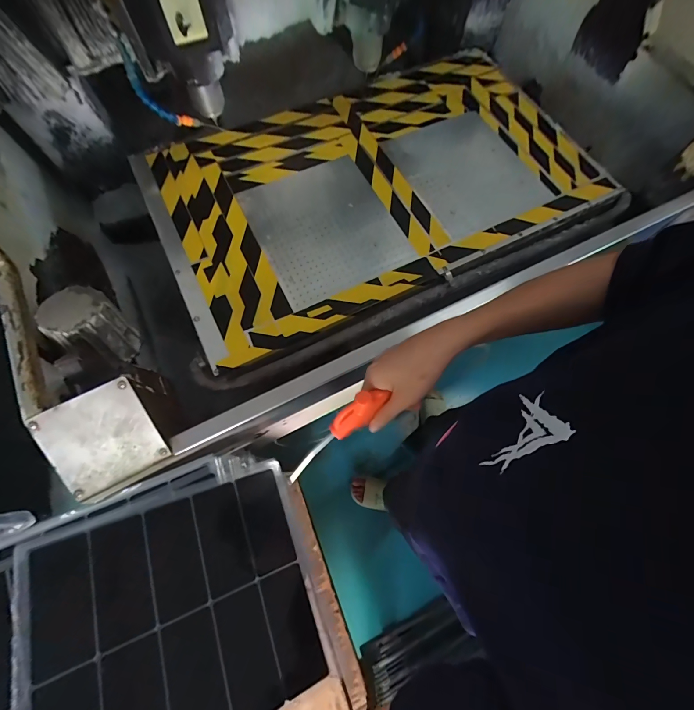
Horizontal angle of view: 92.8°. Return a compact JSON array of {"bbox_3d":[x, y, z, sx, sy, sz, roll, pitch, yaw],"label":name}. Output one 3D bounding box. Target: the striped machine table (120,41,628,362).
[{"bbox_3d":[0.077,-0.425,0.783,1.030,0.064,0.641,-23,72,-10],"label":"striped machine table"}]

